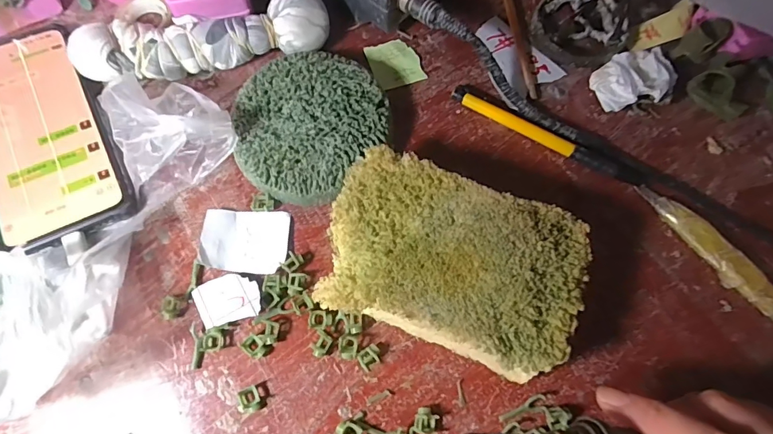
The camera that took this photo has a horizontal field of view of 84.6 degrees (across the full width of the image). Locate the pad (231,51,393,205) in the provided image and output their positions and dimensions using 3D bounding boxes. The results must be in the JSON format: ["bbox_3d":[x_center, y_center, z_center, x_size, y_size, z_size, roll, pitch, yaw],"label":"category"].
[{"bbox_3d":[-0.052,-0.060,0.279,0.092,0.024,0.099,0,73,-1],"label":"pad"}]

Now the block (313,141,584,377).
[{"bbox_3d":[0.034,0.026,0.242,0.136,0.043,0.091,20,73,5],"label":"block"}]

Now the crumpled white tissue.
[{"bbox_3d":[0.170,-0.095,0.293,0.050,0.021,0.040,-7,73,-4],"label":"crumpled white tissue"}]

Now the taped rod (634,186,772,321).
[{"bbox_3d":[0.212,0.029,0.260,0.021,0.012,0.134,-43,78,-13],"label":"taped rod"}]

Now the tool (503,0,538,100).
[{"bbox_3d":[0.096,-0.144,0.317,0.009,0.006,0.126,-8,73,-4],"label":"tool"}]

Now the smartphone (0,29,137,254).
[{"bbox_3d":[-0.227,-0.058,0.280,0.077,0.011,0.163,-27,75,-9],"label":"smartphone"}]

